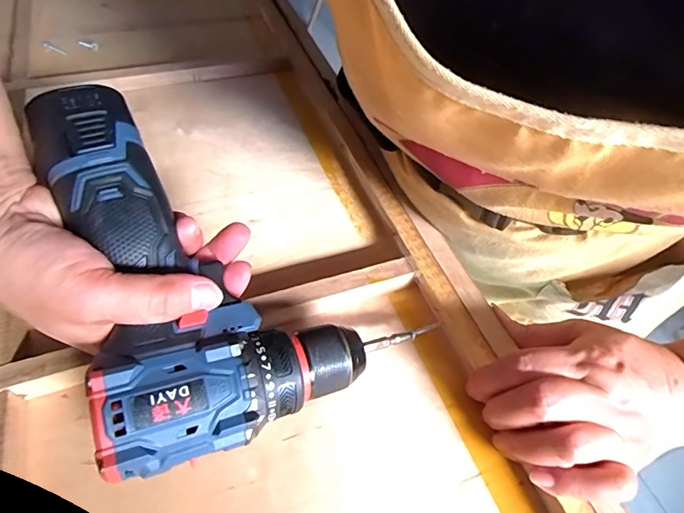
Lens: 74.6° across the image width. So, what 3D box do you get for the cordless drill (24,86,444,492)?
[{"bbox_3d":[-0.092,0.027,0.249,0.218,0.065,0.146,42,60,-6],"label":"cordless drill"}]

